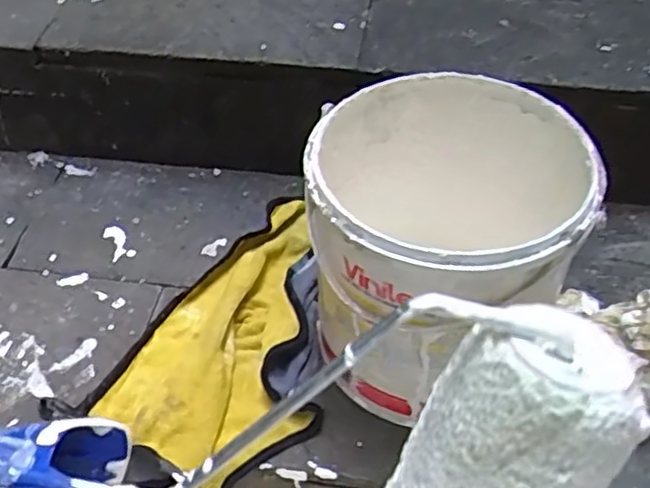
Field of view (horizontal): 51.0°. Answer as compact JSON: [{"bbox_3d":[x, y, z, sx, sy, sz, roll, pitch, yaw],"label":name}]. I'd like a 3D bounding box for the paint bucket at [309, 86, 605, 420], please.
[{"bbox_3d":[0.081,0.006,0.498,0.175,0.189,0.178,-1,46,1],"label":"paint bucket"}]

